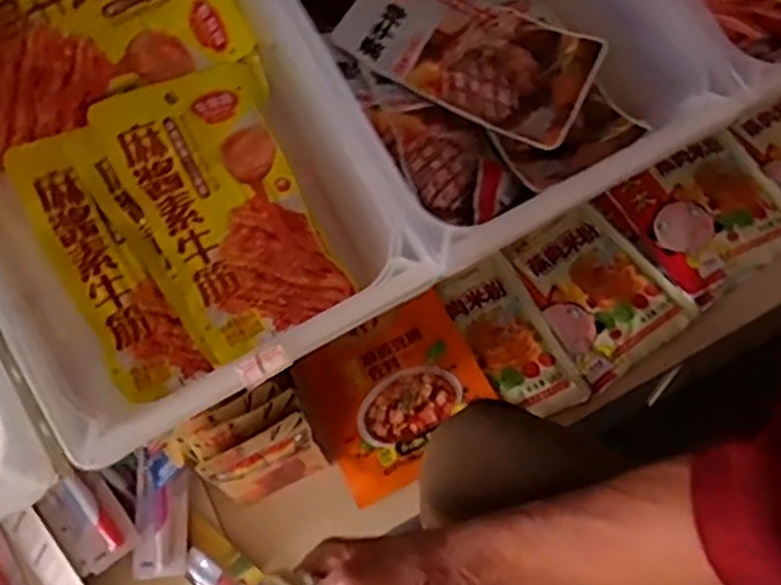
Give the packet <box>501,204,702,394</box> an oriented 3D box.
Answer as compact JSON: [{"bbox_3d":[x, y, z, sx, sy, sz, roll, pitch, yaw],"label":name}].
[{"bbox_3d":[0.188,-0.004,0.667,0.117,0.015,0.150,-29,64,-11],"label":"packet"}]

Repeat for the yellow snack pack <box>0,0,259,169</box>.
[{"bbox_3d":[-0.175,-0.151,0.427,0.168,0.015,0.092,-34,102,-15],"label":"yellow snack pack"}]

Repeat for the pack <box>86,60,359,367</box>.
[{"bbox_3d":[-0.098,-0.052,0.442,0.099,0.014,0.163,-26,87,-25],"label":"pack"}]

